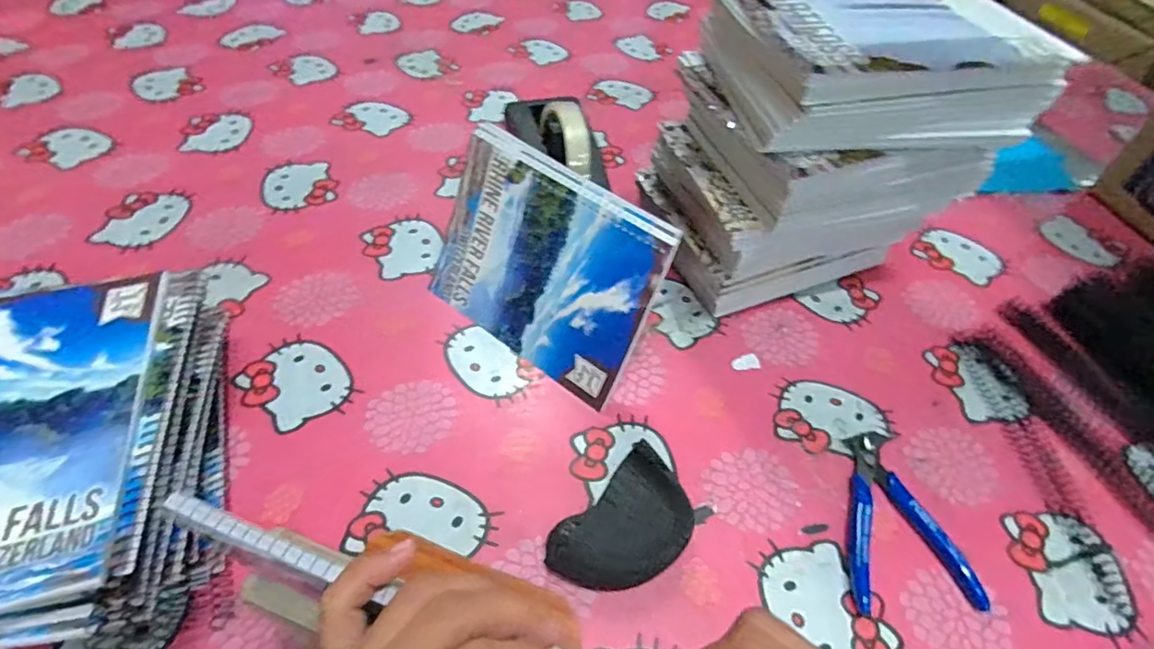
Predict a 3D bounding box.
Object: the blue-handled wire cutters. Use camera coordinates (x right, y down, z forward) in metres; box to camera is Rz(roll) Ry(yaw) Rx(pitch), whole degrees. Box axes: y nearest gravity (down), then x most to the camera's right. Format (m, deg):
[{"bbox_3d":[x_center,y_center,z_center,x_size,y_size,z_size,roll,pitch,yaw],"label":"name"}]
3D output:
[{"bbox_3d":[0.228,0.134,0.399,0.084,0.013,0.131,9,50,3],"label":"blue-handled wire cutters"}]

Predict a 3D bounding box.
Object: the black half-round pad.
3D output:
[{"bbox_3d":[0.033,0.135,0.376,0.065,0.024,0.099,38,57,25],"label":"black half-round pad"}]

